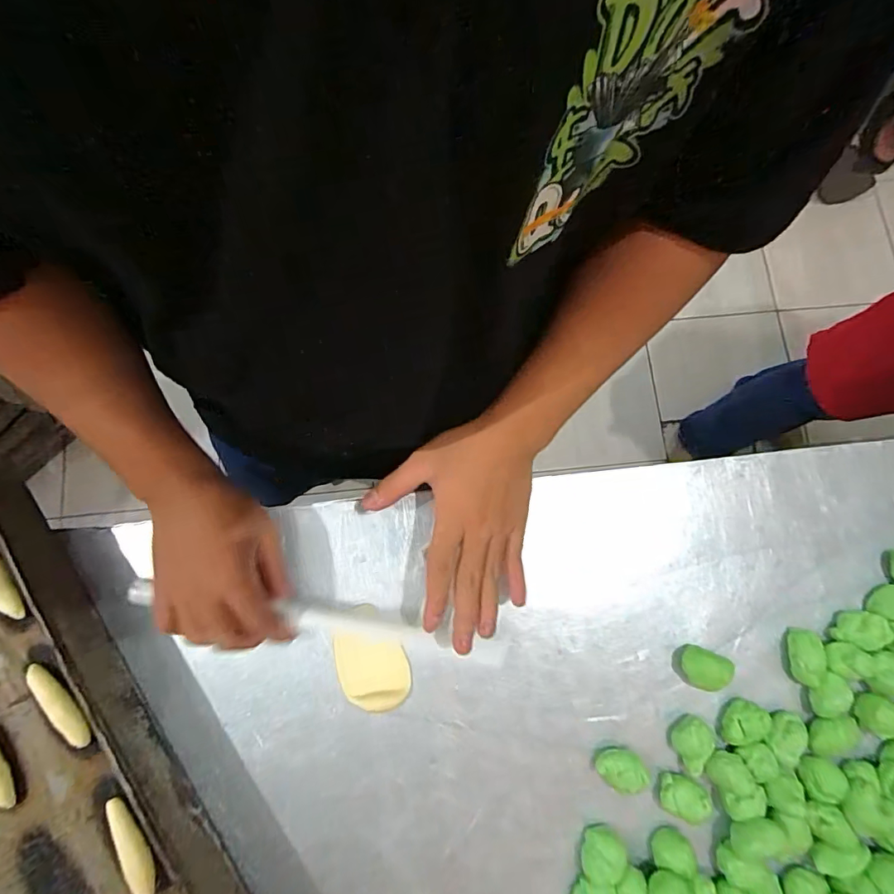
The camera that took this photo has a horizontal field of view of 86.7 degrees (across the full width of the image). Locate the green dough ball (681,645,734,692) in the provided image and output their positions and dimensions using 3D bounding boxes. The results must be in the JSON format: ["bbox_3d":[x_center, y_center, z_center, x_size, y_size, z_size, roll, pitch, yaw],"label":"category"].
[{"bbox_3d":[0.205,0.178,0.381,0.034,0.022,0.029,24,79,4],"label":"green dough ball"}]

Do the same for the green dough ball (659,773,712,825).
[{"bbox_3d":[0.179,0.265,0.360,0.032,0.021,0.027,25,79,4],"label":"green dough ball"}]

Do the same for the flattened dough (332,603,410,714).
[{"bbox_3d":[-0.062,0.169,0.378,0.052,0.008,0.079,-20,79,-4],"label":"flattened dough"}]

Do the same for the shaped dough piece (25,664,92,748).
[{"bbox_3d":[-0.295,0.195,0.359,0.017,0.015,0.072,-44,82,-8],"label":"shaped dough piece"}]

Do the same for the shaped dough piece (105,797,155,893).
[{"bbox_3d":[-0.228,0.290,0.345,0.021,0.014,0.070,-26,80,-5],"label":"shaped dough piece"}]

